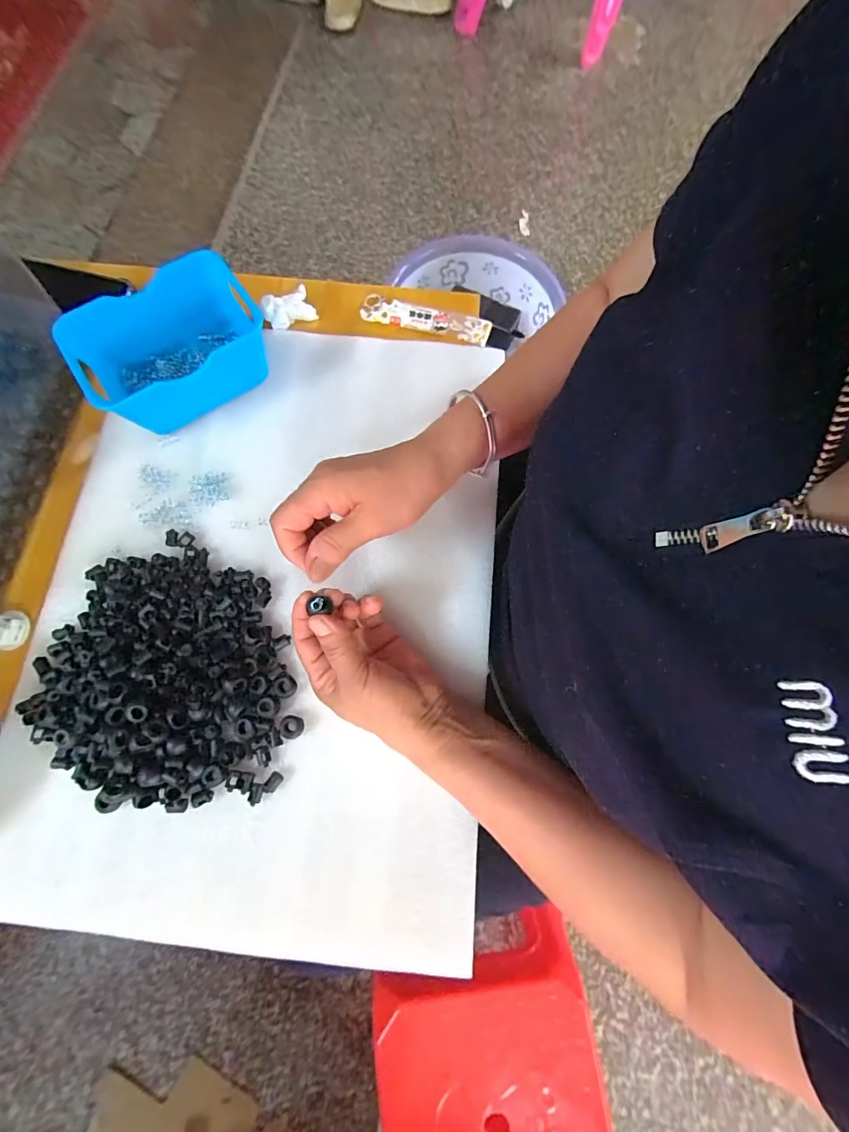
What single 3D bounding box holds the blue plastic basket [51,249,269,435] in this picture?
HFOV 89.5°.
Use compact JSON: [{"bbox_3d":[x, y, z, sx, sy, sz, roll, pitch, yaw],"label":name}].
[{"bbox_3d":[-0.220,-0.192,0.381,0.152,0.071,0.091,-32,77,-8],"label":"blue plastic basket"}]

